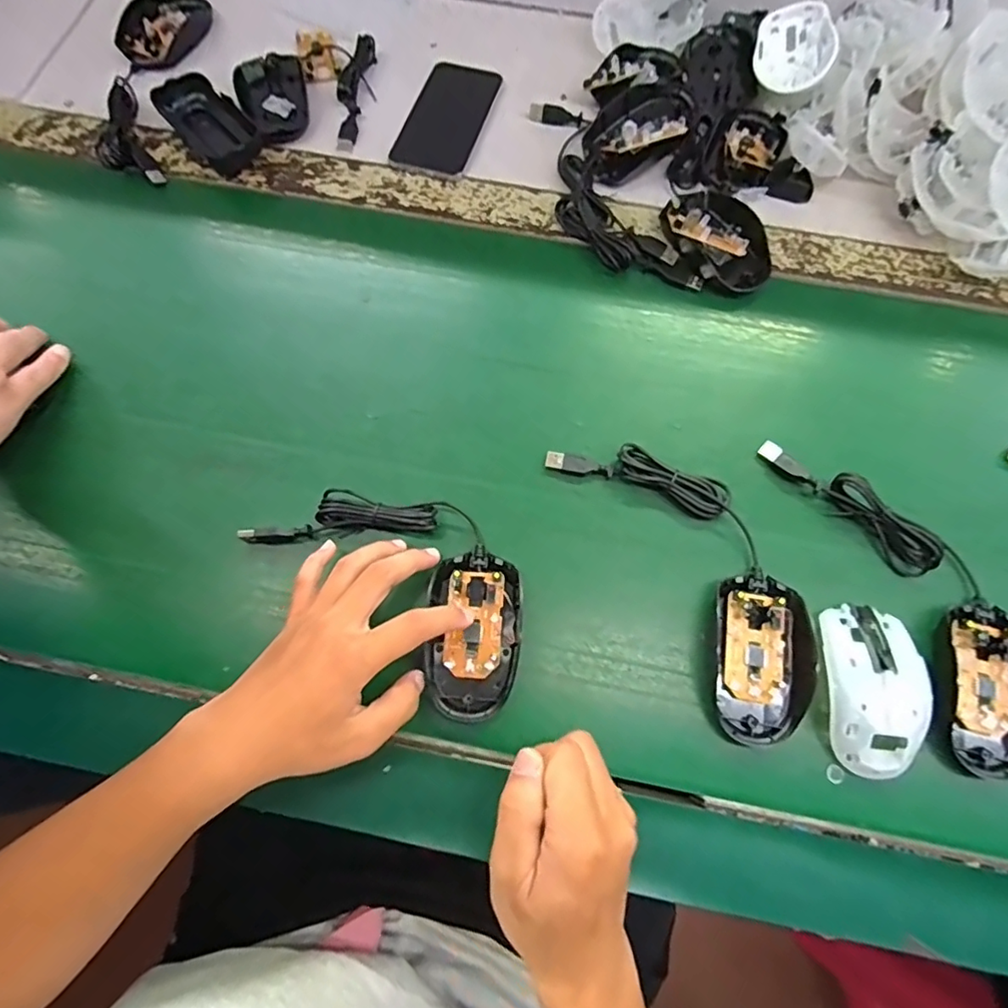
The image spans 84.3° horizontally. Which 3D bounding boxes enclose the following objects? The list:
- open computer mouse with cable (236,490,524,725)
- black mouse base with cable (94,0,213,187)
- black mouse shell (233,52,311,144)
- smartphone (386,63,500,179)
[{"bbox_3d":[-0.062,0.048,0.373,0.193,0.018,0.105,42,69,11],"label":"open computer mouse with cable"},{"bbox_3d":[-0.327,-0.400,0.513,0.077,0.026,0.251,-2,63,-3],"label":"black mouse base with cable"},{"bbox_3d":[-0.213,-0.374,0.510,0.061,0.018,0.097,-13,64,-8],"label":"black mouse shell"},{"bbox_3d":[-0.053,-0.354,0.512,0.070,0.011,0.135,14,70,7],"label":"smartphone"}]

